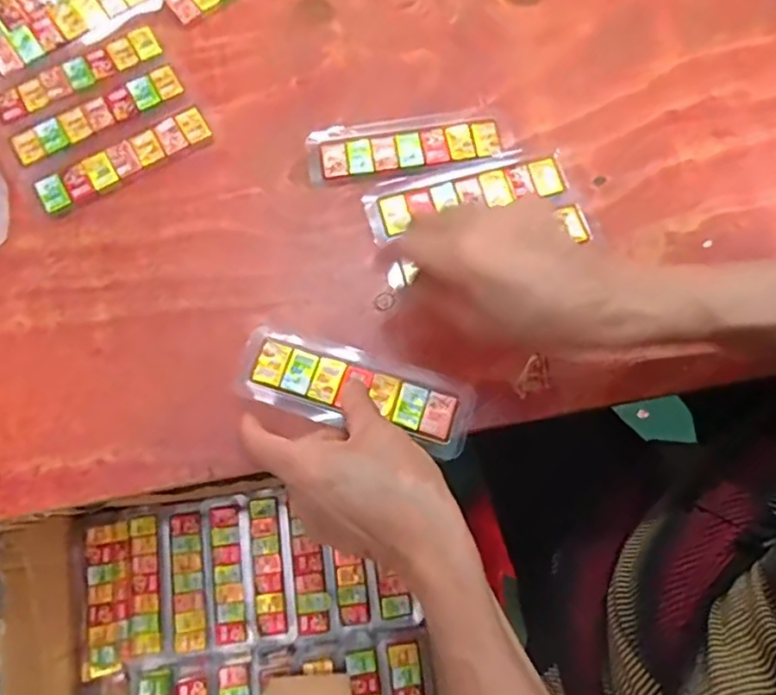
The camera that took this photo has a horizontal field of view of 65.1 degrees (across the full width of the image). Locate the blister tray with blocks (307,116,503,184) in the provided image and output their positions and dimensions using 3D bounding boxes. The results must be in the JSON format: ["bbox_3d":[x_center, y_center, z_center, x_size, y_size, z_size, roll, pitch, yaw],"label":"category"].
[{"bbox_3d":[0.010,-0.137,0.412,0.127,0.013,0.035,-7,75,-1],"label":"blister tray with blocks"}]

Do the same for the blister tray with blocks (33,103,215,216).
[{"bbox_3d":[-0.177,-0.127,0.412,0.120,0.006,0.030,-33,77,-8],"label":"blister tray with blocks"}]

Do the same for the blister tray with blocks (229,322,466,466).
[{"bbox_3d":[-0.020,0.025,0.362,0.138,0.016,0.047,16,75,5],"label":"blister tray with blocks"}]

